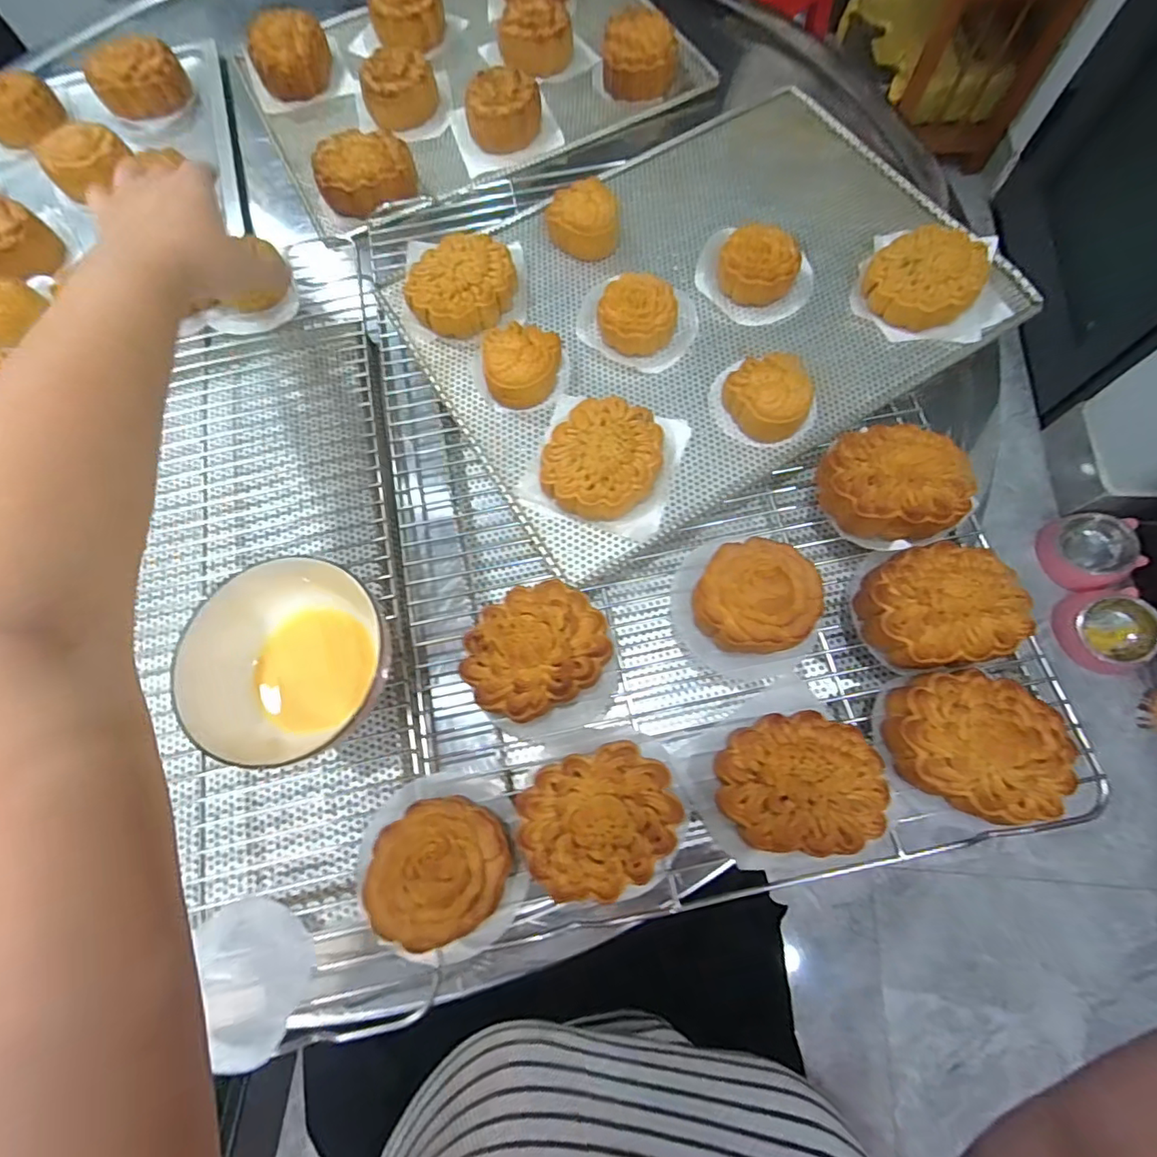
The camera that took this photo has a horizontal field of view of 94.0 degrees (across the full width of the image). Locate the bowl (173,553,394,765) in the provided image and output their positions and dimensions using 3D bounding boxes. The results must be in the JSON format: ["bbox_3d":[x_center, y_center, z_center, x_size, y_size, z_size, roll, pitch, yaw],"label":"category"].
[{"bbox_3d":[-0.180,0.047,0.335,0.109,0.040,0.120,-30,73,-9],"label":"bowl"}]

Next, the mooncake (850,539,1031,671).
[{"bbox_3d":[0.217,0.016,0.326,0.078,0.034,0.070,-9,71,-1],"label":"mooncake"}]

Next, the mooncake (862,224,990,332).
[{"bbox_3d":[0.265,-0.231,0.412,0.077,0.028,0.079,0,71,1],"label":"mooncake"}]

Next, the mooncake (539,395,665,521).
[{"bbox_3d":[0.018,-0.085,0.377,0.077,0.031,0.084,0,71,1],"label":"mooncake"}]

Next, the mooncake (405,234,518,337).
[{"bbox_3d":[-0.090,-0.234,0.426,0.070,0.024,0.086,26,74,10],"label":"mooncake"}]

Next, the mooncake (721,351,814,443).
[{"bbox_3d":[0.138,-0.127,0.387,0.051,0.038,0.062,-17,71,-4],"label":"mooncake"}]

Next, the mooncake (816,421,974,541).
[{"bbox_3d":[0.205,-0.061,0.351,0.086,0.036,0.074,0,71,2],"label":"mooncake"}]

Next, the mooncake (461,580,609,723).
[{"bbox_3d":[-0.027,0.045,0.331,0.087,0.038,0.073,-37,74,-11],"label":"mooncake"}]

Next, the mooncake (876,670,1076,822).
[{"bbox_3d":[0.219,0.091,0.299,0.081,0.034,0.070,24,73,9],"label":"mooncake"}]

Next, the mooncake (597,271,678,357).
[{"bbox_3d":[0.045,-0.202,0.416,0.059,0.031,0.054,0,71,1],"label":"mooncake"}]

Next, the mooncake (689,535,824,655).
[{"bbox_3d":[0.109,0.014,0.335,0.069,0.033,0.072,0,71,1],"label":"mooncake"}]

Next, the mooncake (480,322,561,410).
[{"bbox_3d":[-0.043,-0.158,0.403,0.054,0.033,0.057,0,71,1],"label":"mooncake"}]

